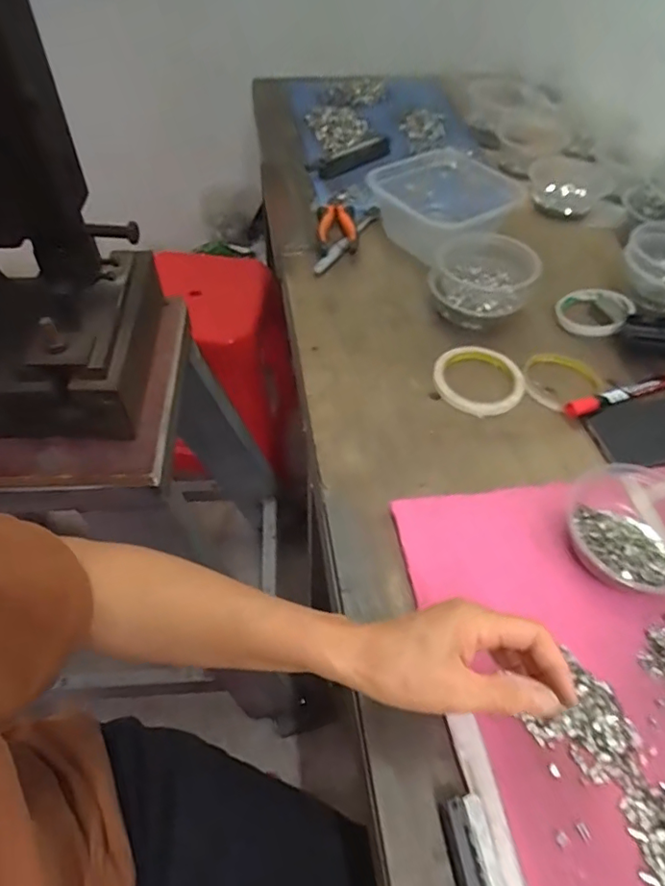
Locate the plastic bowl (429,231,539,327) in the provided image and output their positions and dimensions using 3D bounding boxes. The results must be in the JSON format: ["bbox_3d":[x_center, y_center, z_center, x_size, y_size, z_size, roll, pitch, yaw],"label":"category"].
[{"bbox_3d":[0.179,-0.193,0.657,0.118,0.073,0.095,2,51,1],"label":"plastic bowl"}]

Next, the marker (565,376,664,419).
[{"bbox_3d":[0.312,-0.053,0.586,0.145,0.015,0.018,-18,53,-13],"label":"marker"}]

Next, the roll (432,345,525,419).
[{"bbox_3d":[0.160,-0.071,0.603,0.096,0.009,0.099,-1,51,1],"label":"roll"}]

